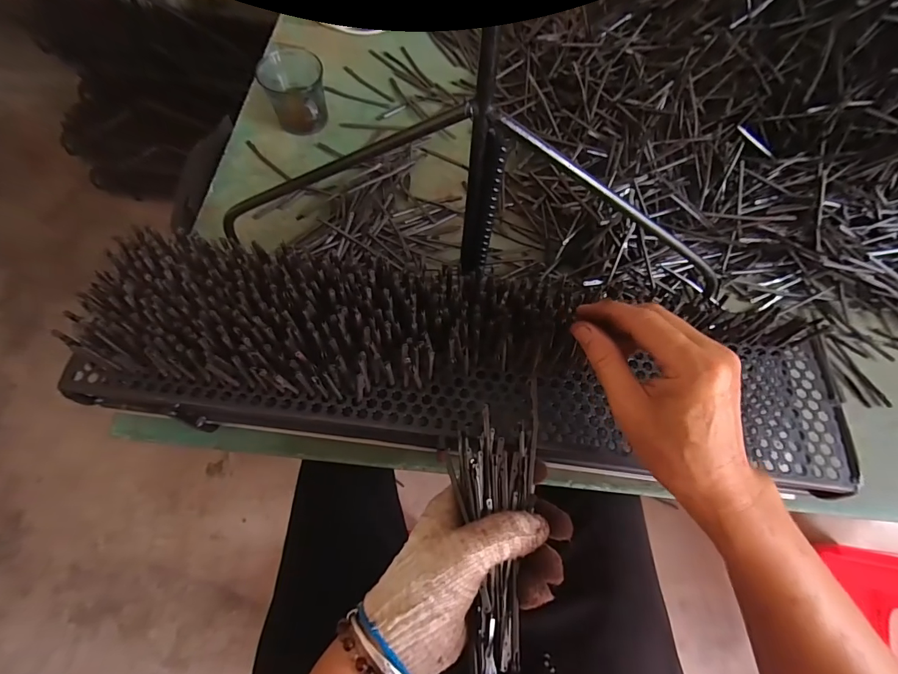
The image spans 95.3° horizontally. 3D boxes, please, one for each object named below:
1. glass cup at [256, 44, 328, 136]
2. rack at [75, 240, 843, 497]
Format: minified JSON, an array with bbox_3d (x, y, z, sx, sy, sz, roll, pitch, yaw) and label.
[{"bbox_3d":[-0.184,-0.289,0.501,0.074,0.072,0.085,-16,69,-8],"label":"glass cup"},{"bbox_3d":[0.013,0.021,0.330,0.581,0.081,0.133,6,67,-2],"label":"rack"}]

